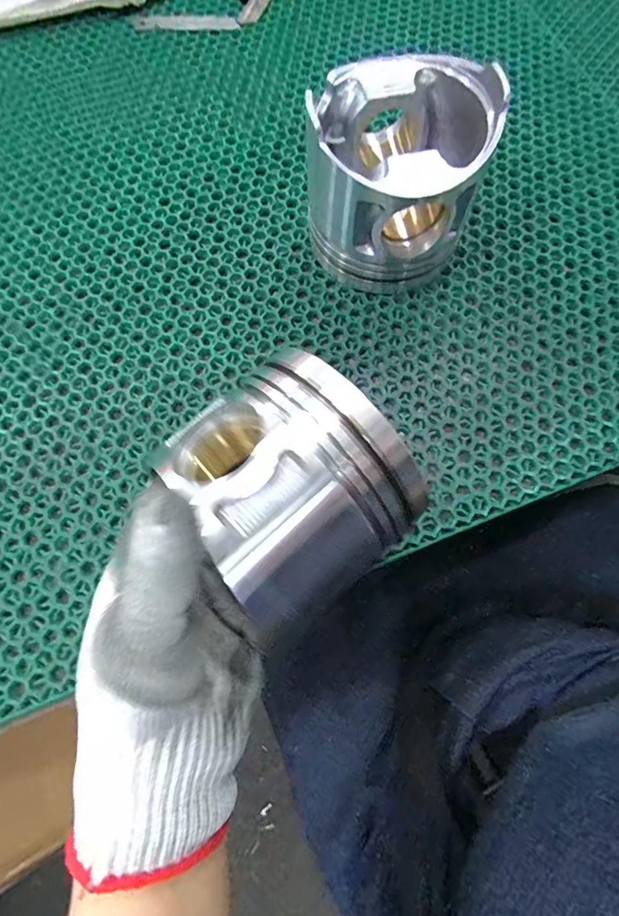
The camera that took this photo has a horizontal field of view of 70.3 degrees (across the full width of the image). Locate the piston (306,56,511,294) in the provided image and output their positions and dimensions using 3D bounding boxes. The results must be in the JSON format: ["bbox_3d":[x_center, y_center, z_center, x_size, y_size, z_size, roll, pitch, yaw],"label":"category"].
[{"bbox_3d":[0.056,-0.185,0.294,0.100,0.100,0.103,0,74,0],"label":"piston"}]

